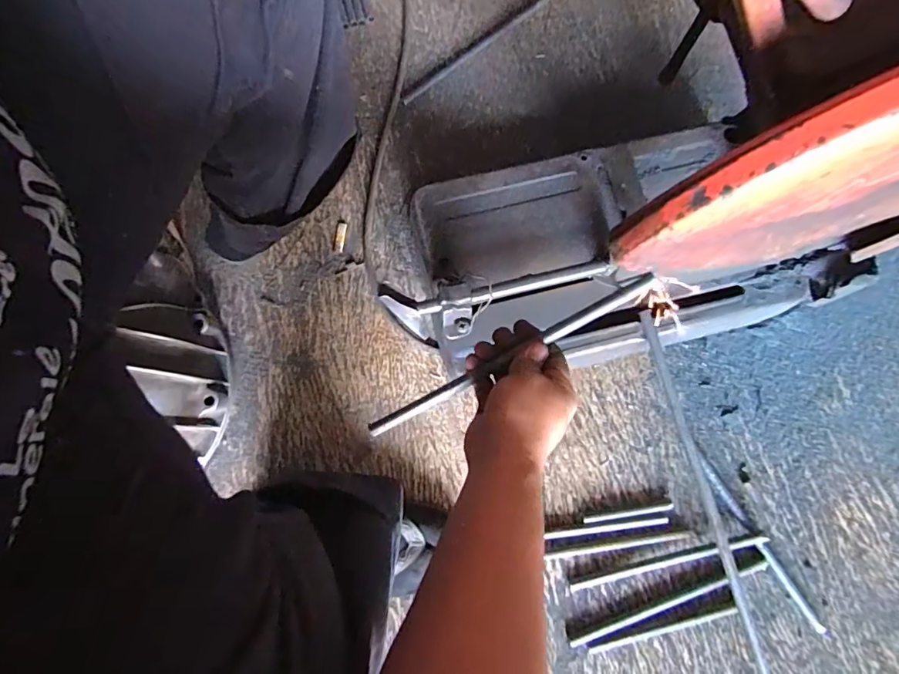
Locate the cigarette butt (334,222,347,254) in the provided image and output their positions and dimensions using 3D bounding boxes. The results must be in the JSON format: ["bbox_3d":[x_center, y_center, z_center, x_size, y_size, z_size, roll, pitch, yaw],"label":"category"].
[{"bbox_3d":[-0.146,-0.133,0.660,0.013,0.004,0.042,8,80,2],"label":"cigarette butt"}]

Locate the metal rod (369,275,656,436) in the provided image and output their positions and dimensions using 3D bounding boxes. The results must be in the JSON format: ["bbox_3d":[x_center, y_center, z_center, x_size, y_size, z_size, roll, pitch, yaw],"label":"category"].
[{"bbox_3d":[0.047,0.019,0.414,0.264,0.011,0.012,-29,81,8],"label":"metal rod"}]

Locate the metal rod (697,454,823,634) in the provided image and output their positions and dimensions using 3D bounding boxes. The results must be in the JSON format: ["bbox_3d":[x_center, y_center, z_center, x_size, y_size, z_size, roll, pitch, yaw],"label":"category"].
[{"bbox_3d":[0.374,0.247,0.598,0.015,0.010,0.237,-31,81,-5],"label":"metal rod"}]

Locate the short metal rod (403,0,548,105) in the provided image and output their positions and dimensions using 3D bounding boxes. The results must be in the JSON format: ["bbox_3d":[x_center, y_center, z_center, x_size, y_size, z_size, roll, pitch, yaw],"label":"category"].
[{"bbox_3d":[0.040,-0.416,0.708,0.266,0.010,0.015,-38,82,-6],"label":"short metal rod"}]

